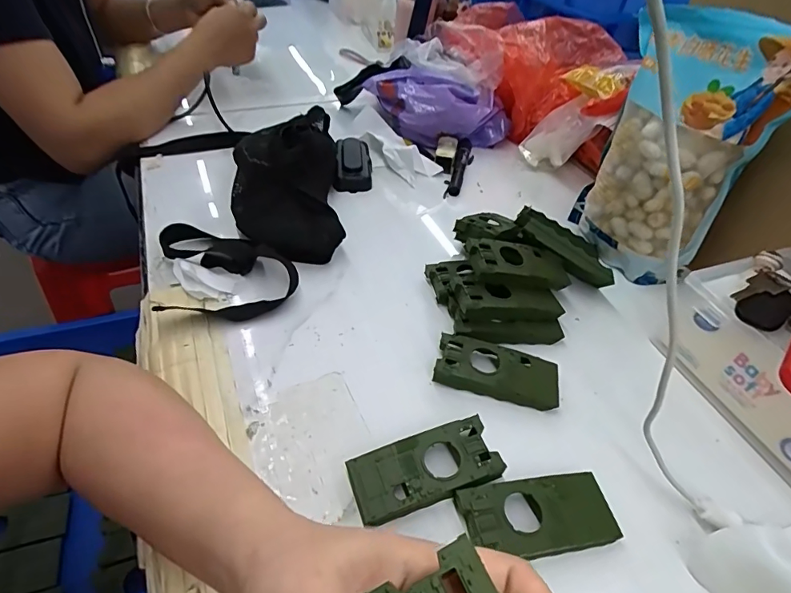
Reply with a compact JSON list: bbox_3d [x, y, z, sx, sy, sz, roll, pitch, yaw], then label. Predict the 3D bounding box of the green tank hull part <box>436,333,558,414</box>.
[{"bbox_3d":[0.087,0.064,0.387,0.104,0.019,0.048,9,45,6],"label":"green tank hull part"}]

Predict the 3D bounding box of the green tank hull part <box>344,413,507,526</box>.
[{"bbox_3d":[0.022,0.124,0.322,0.104,0.018,0.049,-13,47,-16],"label":"green tank hull part"}]

